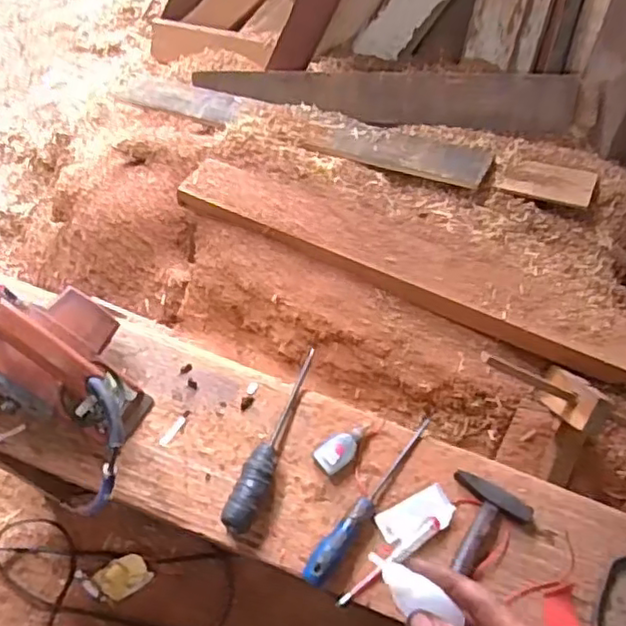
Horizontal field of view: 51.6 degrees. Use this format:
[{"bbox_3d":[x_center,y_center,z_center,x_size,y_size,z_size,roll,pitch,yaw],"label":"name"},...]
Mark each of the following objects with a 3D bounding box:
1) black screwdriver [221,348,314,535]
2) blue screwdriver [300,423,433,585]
[{"bbox_3d":[-0.045,0.144,0.747,0.037,0.037,0.232,20,53,7],"label":"black screwdriver"},{"bbox_3d":[0.062,0.202,0.710,0.026,0.028,0.216,37,65,13],"label":"blue screwdriver"}]

